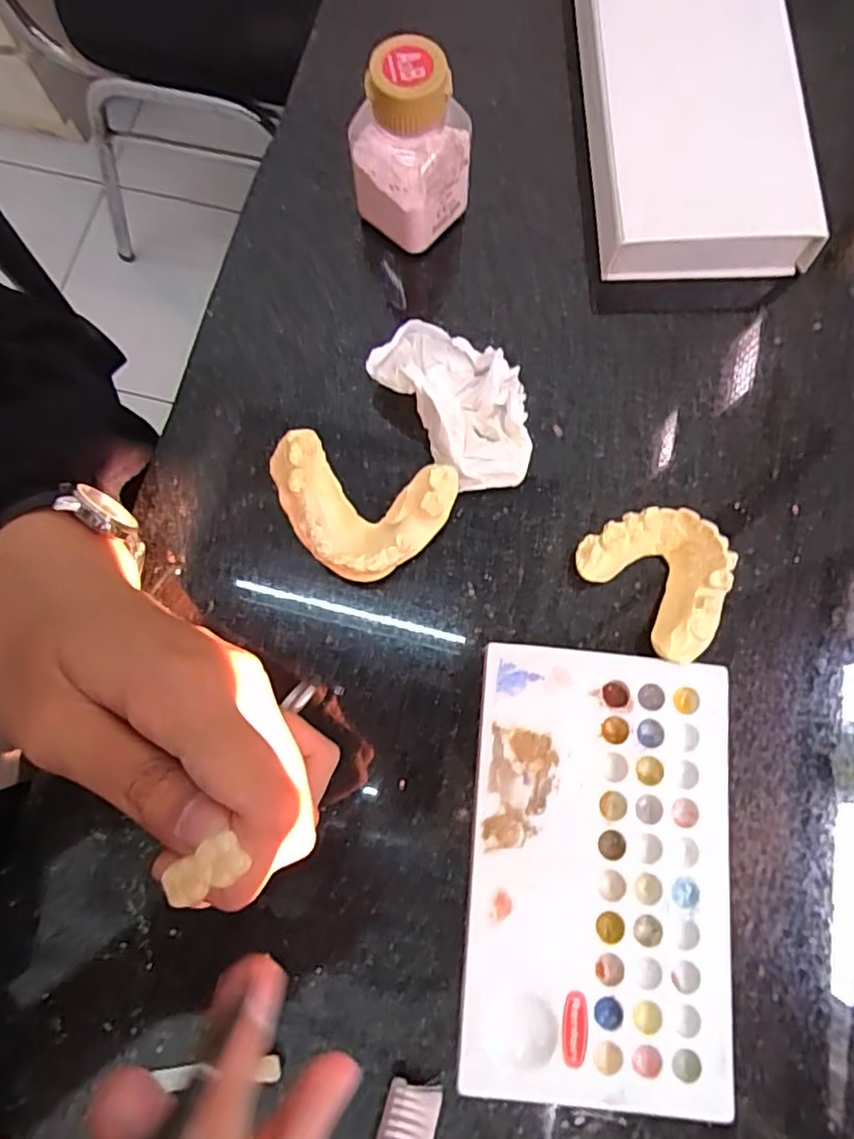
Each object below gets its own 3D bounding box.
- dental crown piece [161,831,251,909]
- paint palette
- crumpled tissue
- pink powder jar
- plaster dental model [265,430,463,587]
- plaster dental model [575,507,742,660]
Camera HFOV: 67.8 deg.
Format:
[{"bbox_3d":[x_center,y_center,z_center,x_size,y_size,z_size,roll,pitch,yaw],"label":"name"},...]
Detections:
[{"bbox_3d":[-0.044,0.060,0.125,0.018,0.004,0.008,-36,79,10],"label":"dental crown piece"},{"bbox_3d":[0.064,0.109,0.237,0.094,0.012,0.151,5,77,1],"label":"paint palette"},{"bbox_3d":[0.015,-0.073,0.271,0.049,0.025,0.082,-36,80,-8],"label":"crumpled tissue"},{"bbox_3d":[-0.006,-0.178,0.270,0.038,0.073,0.040,42,80,8],"label":"pink powder jar"},{"bbox_3d":[-0.029,-0.022,0.258,0.072,0.029,0.049,14,78,3],"label":"plaster dental model"},{"bbox_3d":[0.095,0.002,0.256,0.047,0.022,0.059,-39,80,-8],"label":"plaster dental model"}]

